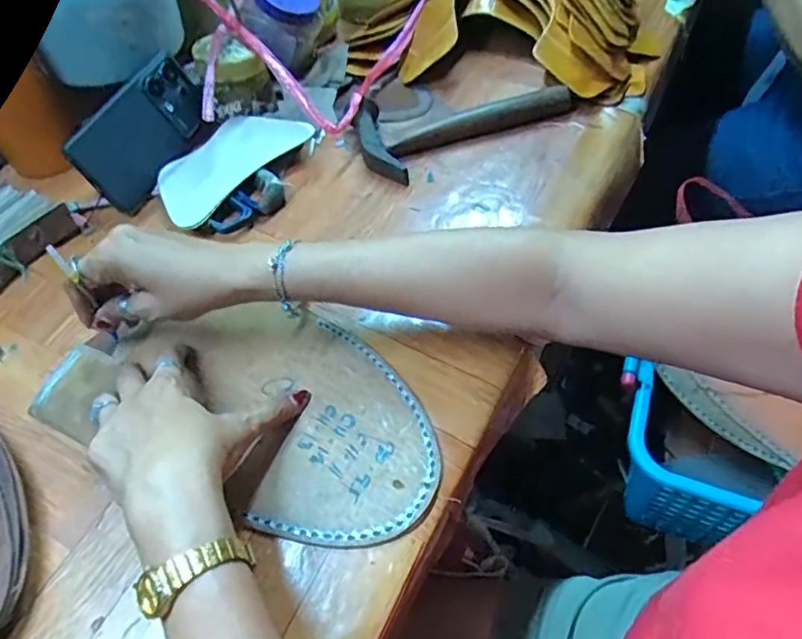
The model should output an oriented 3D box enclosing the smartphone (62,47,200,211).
[{"bbox_3d":[-0.249,-0.185,0.576,0.014,0.078,0.155,-8,51,43],"label":"smartphone"}]

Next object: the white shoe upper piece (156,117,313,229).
[{"bbox_3d":[-0.172,-0.154,0.576,0.086,0.014,0.158,29,62,24],"label":"white shoe upper piece"}]

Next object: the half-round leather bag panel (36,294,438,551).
[{"bbox_3d":[-0.112,0.057,0.438,0.299,0.008,0.150,18,59,19],"label":"half-round leather bag panel"}]

